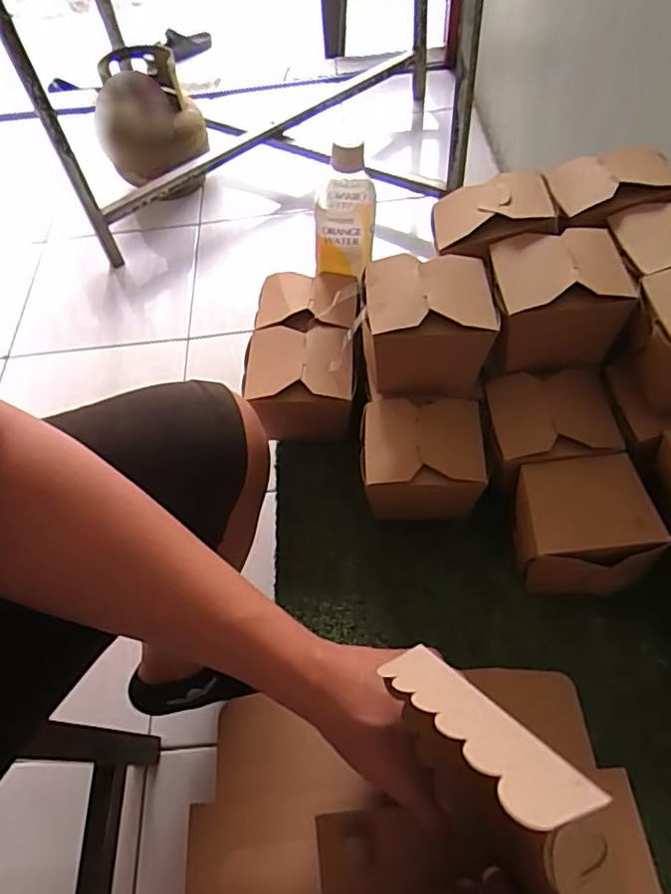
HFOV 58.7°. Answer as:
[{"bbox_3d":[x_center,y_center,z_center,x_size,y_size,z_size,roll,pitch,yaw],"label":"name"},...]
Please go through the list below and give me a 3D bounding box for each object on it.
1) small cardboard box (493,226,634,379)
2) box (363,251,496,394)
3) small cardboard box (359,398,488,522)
[{"bbox_3d":[0.176,-0.120,0.490,0.097,0.081,0.081,-7,57,0],"label":"small cardboard box"},{"bbox_3d":[0.072,-0.100,0.490,0.102,0.087,0.084,-1,57,4],"label":"box"},{"bbox_3d":[0.071,0.013,0.518,0.100,0.083,0.088,-4,57,2],"label":"small cardboard box"}]

